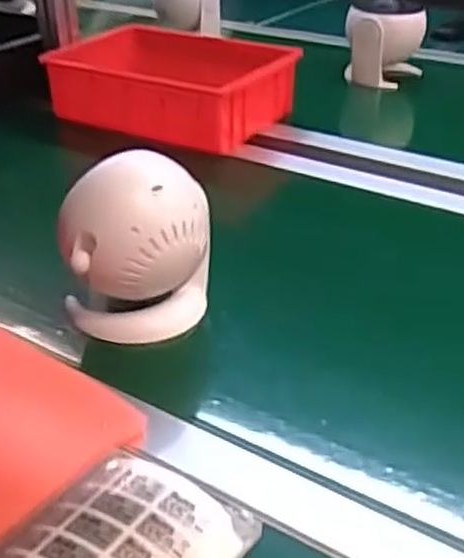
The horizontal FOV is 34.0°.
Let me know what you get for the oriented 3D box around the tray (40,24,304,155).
[{"bbox_3d":[-0.082,-0.257,1.004,0.279,0.082,0.196,19,38,31],"label":"tray"}]

